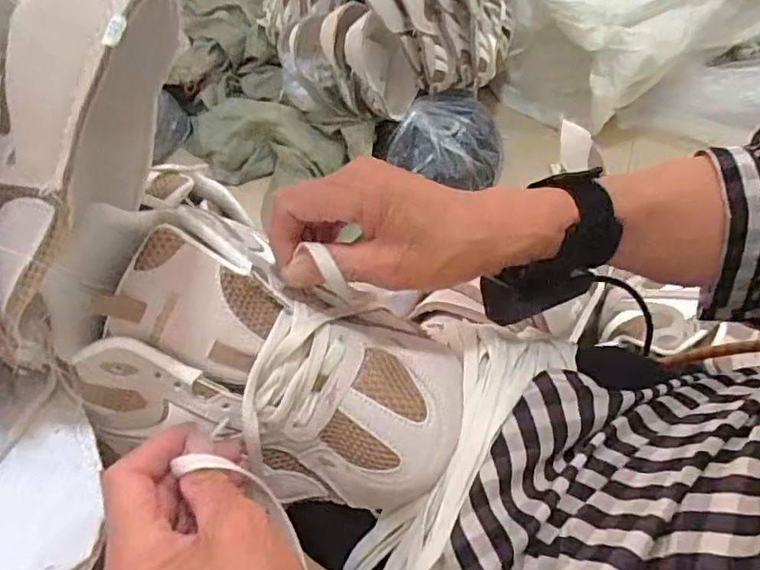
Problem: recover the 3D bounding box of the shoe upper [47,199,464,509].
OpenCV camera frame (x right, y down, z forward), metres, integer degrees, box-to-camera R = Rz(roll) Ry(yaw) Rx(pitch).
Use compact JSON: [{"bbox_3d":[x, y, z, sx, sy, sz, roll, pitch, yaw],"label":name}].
[{"bbox_3d":[-0.069,0.037,0.310,0.227,0.085,0.123,27,55,-4],"label":"shoe upper"}]

